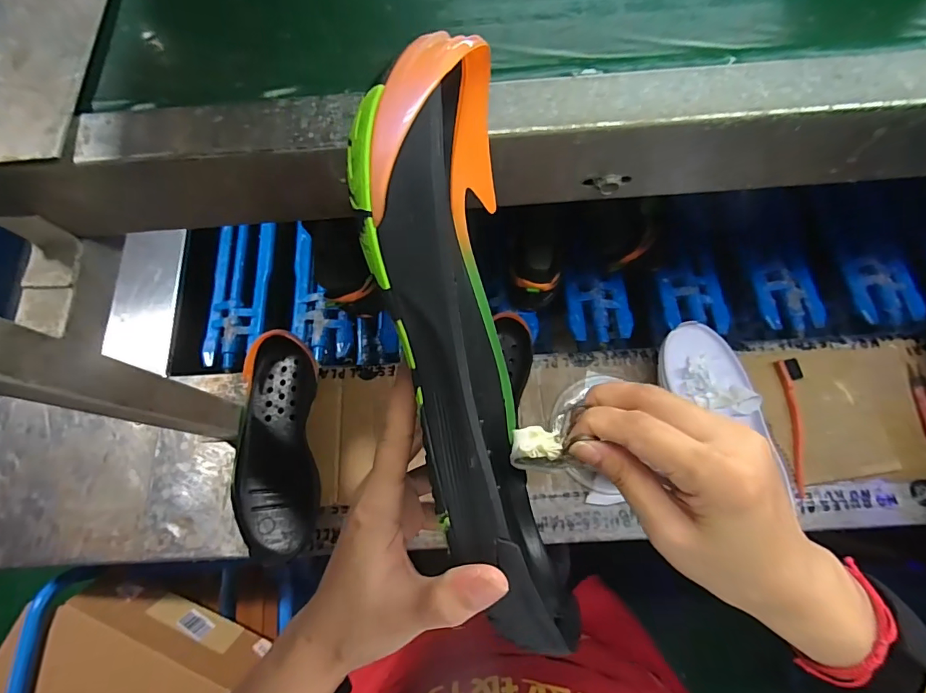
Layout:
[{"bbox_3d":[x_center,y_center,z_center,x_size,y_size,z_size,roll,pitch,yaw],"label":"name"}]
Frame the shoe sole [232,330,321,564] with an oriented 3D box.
[{"bbox_3d":[-0.237,0.123,0.577,0.098,0.053,0.274,-4,75,2],"label":"shoe sole"}]

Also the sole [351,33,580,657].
[{"bbox_3d":[0.009,0.011,0.213,0.065,0.106,0.267,-13,105,-2],"label":"sole"}]

